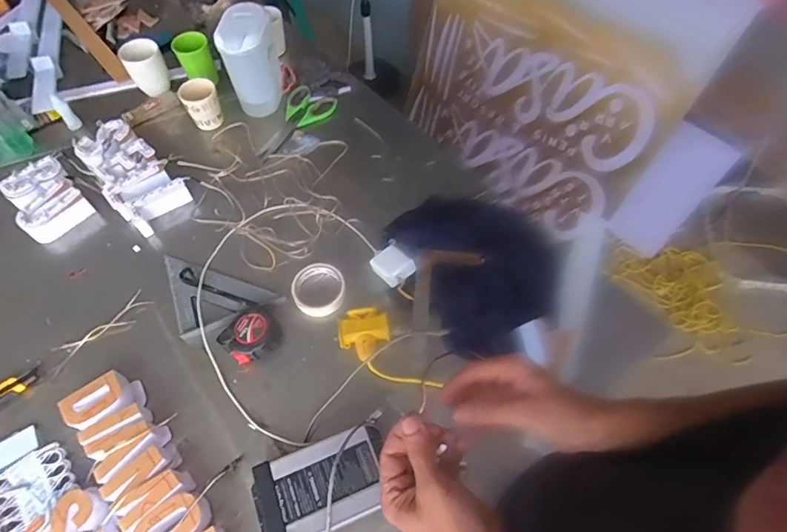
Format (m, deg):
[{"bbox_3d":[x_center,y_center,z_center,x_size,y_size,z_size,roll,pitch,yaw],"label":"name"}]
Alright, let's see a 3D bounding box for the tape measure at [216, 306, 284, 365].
[{"bbox_3d":[-0.223,0.110,0.748,0.085,0.041,0.086,0,59,1],"label":"tape measure"}]

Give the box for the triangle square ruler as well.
[{"bbox_3d":[-0.314,0.066,0.793,0.226,0.016,0.126,17,61,11],"label":"triangle square ruler"}]

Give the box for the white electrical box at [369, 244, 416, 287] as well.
[{"bbox_3d":[0.000,0.000,0.798,0.059,0.027,0.070,-35,66,-21],"label":"white electrical box"}]

